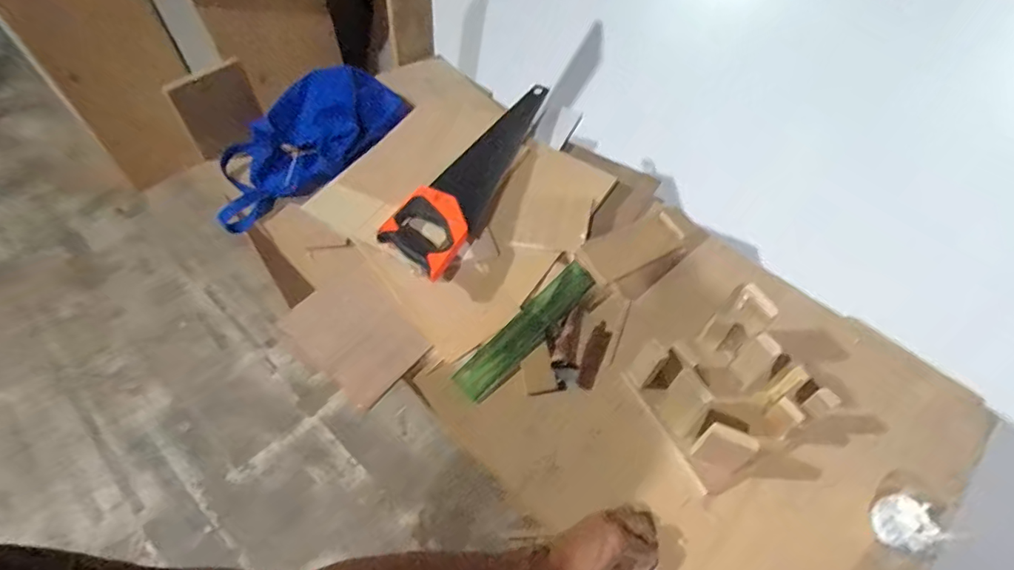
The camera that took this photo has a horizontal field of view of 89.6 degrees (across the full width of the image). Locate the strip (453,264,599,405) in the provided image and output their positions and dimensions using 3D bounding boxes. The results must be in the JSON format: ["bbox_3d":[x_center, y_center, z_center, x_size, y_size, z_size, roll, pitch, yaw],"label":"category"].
[{"bbox_3d":[0.031,0.062,0.720,0.050,0.009,0.247,45,72,9],"label":"strip"}]

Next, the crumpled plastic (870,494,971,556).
[{"bbox_3d":[0.465,0.275,0.590,0.083,0.023,0.060,-10,56,-9],"label":"crumpled plastic"}]

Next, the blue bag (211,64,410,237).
[{"bbox_3d":[-0.335,-0.236,0.840,0.345,0.132,0.157,-37,62,0],"label":"blue bag"}]

